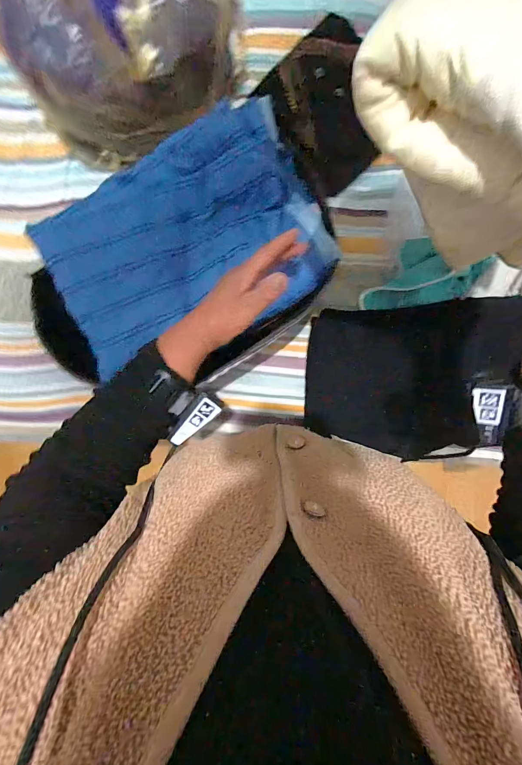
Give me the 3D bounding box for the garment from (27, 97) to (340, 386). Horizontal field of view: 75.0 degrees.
[{"bbox_3d":[-0.106,-0.201,0.476,0.378,0.070,0.278,-23,89,3],"label":"garment"}]

